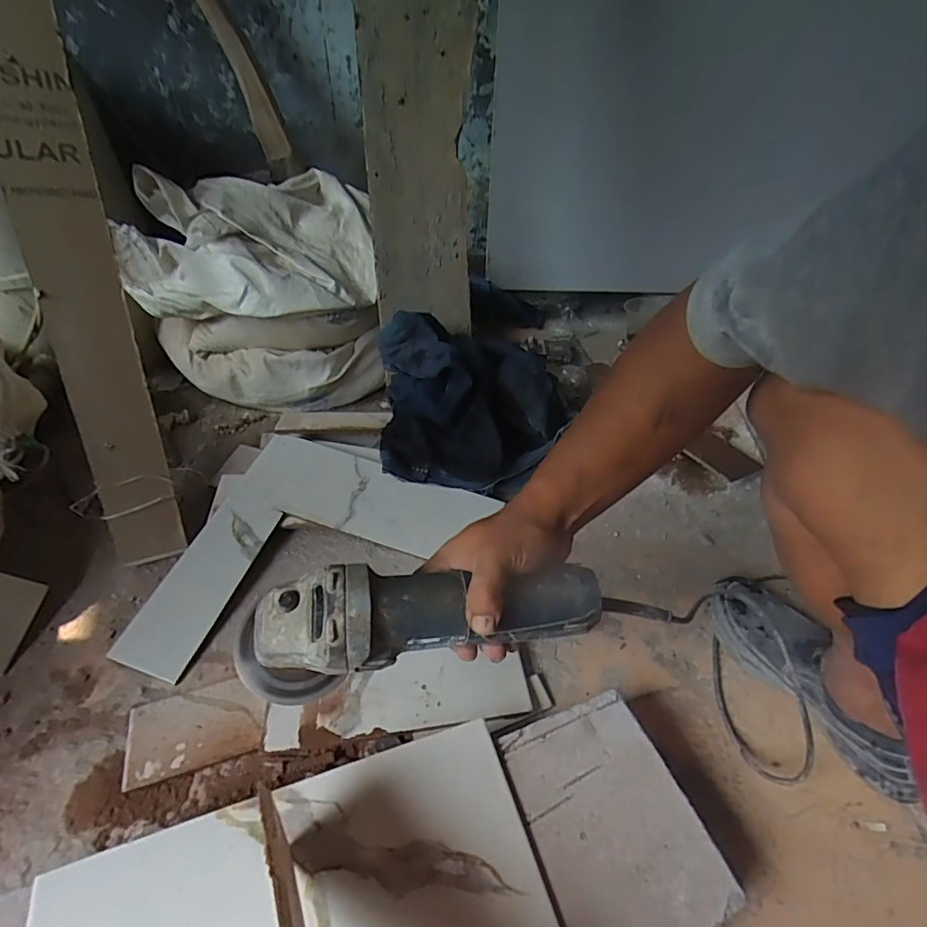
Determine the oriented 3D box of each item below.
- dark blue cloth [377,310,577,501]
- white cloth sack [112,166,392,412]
[{"bbox_3d":[0.021,-0.105,0.861,0.302,0.197,0.229,0,45,-3],"label":"dark blue cloth"},{"bbox_3d":[-0.370,-0.311,0.975,0.405,0.335,0.270,-7,46,-10],"label":"white cloth sack"}]

